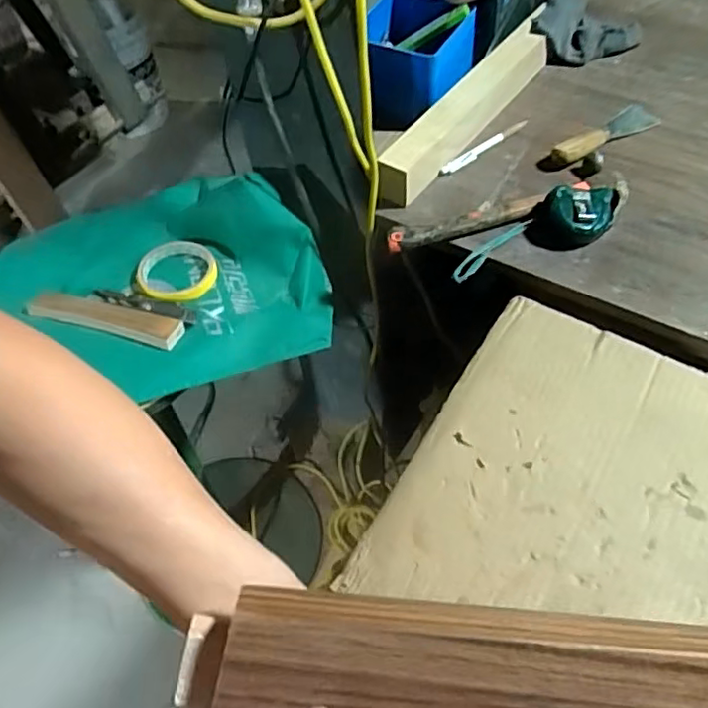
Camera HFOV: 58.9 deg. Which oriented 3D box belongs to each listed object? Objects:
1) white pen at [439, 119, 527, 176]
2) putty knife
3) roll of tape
[{"bbox_3d":[0.155,-0.251,0.757,0.148,0.012,0.012,-37,61,-20],"label":"white pen"},{"bbox_3d":[0.303,-0.264,0.746,0.159,0.027,0.040,-35,60,-19],"label":"putty knife"},{"bbox_3d":[-0.207,-0.092,0.734,0.093,0.019,0.087,-8,53,-1],"label":"roll of tape"}]

